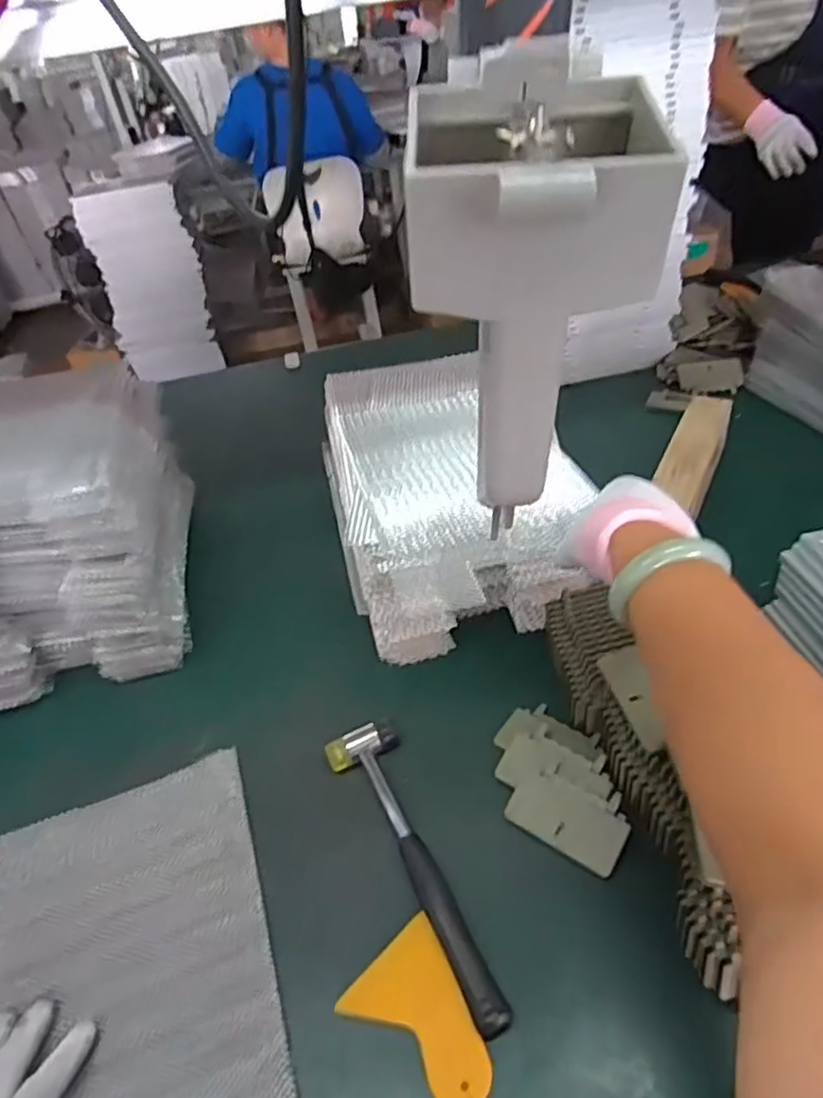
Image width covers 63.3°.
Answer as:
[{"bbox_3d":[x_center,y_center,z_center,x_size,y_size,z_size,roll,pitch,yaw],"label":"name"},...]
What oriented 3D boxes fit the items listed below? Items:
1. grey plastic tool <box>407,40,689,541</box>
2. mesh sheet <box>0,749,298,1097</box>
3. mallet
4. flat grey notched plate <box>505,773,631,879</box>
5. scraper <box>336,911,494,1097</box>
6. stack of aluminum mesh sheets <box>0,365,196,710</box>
[{"bbox_3d":[0.034,-0.065,0.187,0.060,0.113,0.060,-4,39,7],"label":"grey plastic tool"},{"bbox_3d":[-0.191,0.302,0.447,0.193,0.008,0.316,-18,41,-12],"label":"mesh sheet"},{"bbox_3d":[0.008,0.223,0.490,0.054,0.022,0.231,-22,41,-18],"label":"mallet"},{"bbox_3d":[0.115,0.202,0.498,0.086,0.004,0.044,21,66,32],"label":"flat grey notched plate"},{"bbox_3d":[0.012,0.293,0.418,0.071,0.008,0.097,-34,45,-28],"label":"scraper"},{"bbox_3d":[-0.375,-0.021,0.681,0.233,0.228,0.295,-15,39,-6],"label":"stack of aluminum mesh sheets"}]

